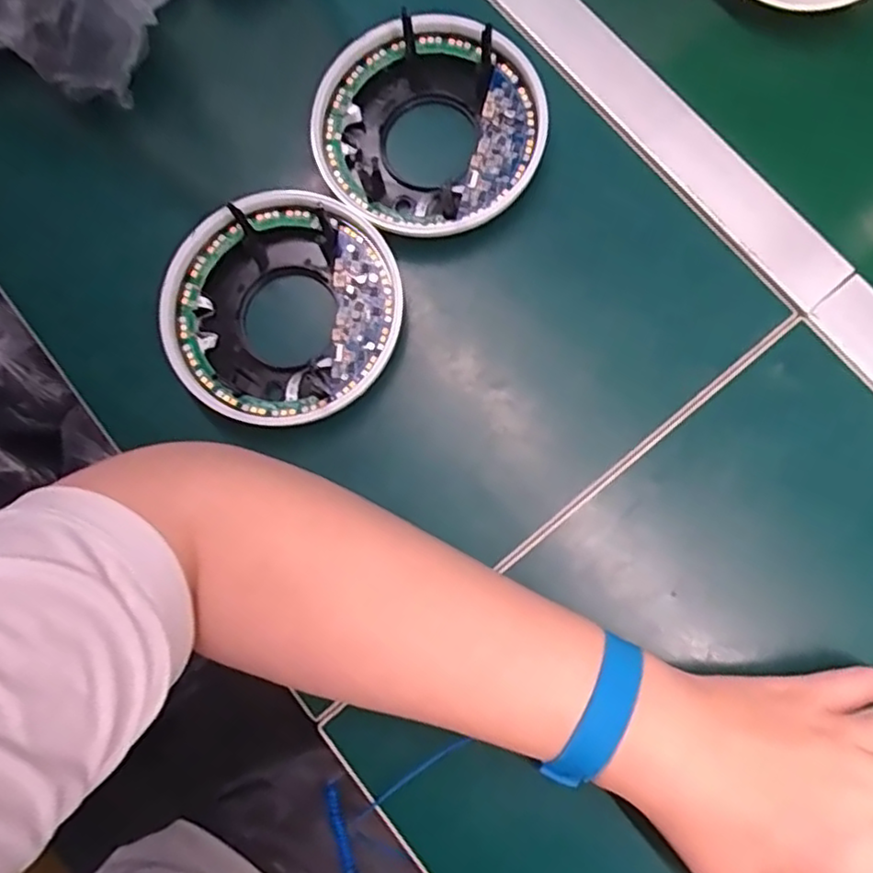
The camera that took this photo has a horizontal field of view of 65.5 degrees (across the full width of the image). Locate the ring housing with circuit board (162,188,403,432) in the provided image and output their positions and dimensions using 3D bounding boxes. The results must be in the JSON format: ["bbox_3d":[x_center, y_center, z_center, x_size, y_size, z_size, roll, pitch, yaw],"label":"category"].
[{"bbox_3d":[-0.085,-0.069,0.377,0.124,0.038,0.126,-1,80,3],"label":"ring housing with circuit board"}]

